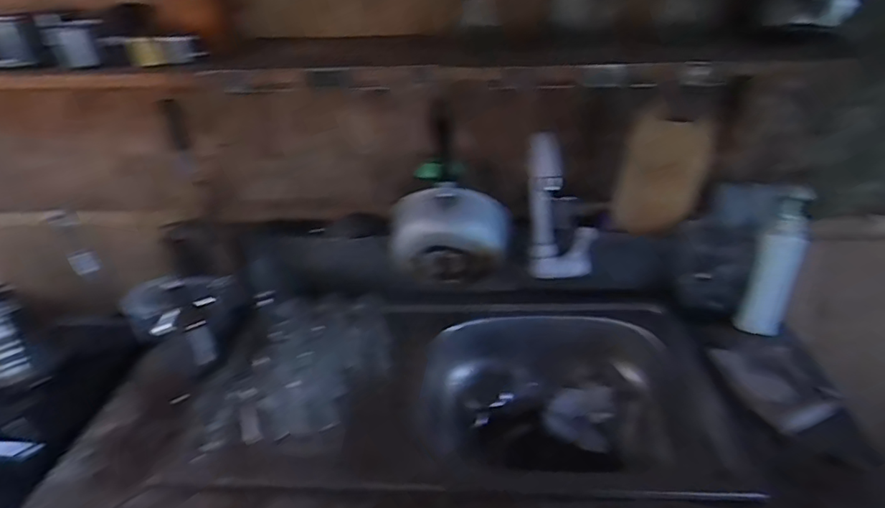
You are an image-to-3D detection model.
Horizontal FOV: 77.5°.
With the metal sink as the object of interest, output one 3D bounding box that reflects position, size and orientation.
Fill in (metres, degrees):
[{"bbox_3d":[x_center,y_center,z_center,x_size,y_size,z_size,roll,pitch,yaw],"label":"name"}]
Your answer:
[{"bbox_3d":[0.185,0.237,0.844,0.429,0.151,0.348,-2,32,3],"label":"metal sink"}]

